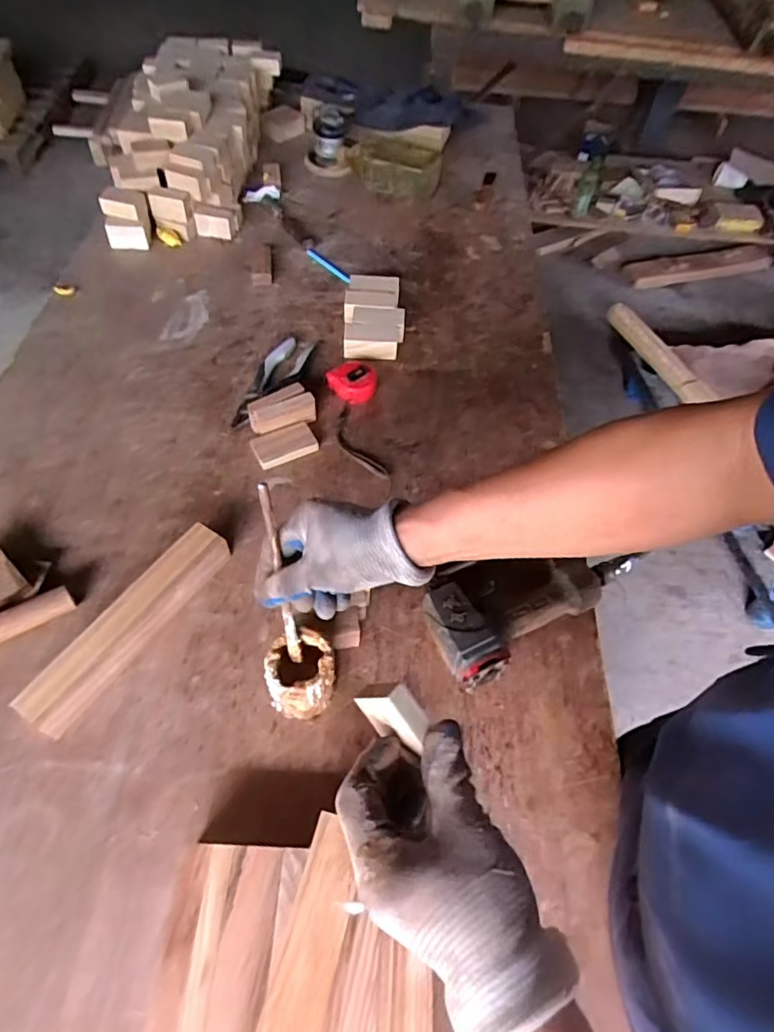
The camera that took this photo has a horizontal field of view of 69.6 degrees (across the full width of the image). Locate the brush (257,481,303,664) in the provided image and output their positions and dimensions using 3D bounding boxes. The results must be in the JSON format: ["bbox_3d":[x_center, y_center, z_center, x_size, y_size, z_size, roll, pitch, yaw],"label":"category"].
[{"bbox_3d":[-0.092,0.056,0.486,0.011,0.186,0.010,-10,31,-11],"label":"brush"}]

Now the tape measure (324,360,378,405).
[{"bbox_3d":[-0.051,-0.197,0.820,0.063,0.038,0.060,2,58,-3],"label":"tape measure"}]

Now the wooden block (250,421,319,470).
[{"bbox_3d":[-0.138,-0.097,0.754,0.083,0.011,0.050,-19,61,-16],"label":"wooden block"}]

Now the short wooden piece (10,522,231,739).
[{"bbox_3d":[-0.271,0.114,0.595,0.047,0.044,0.256,31,60,14],"label":"short wooden piece"}]

